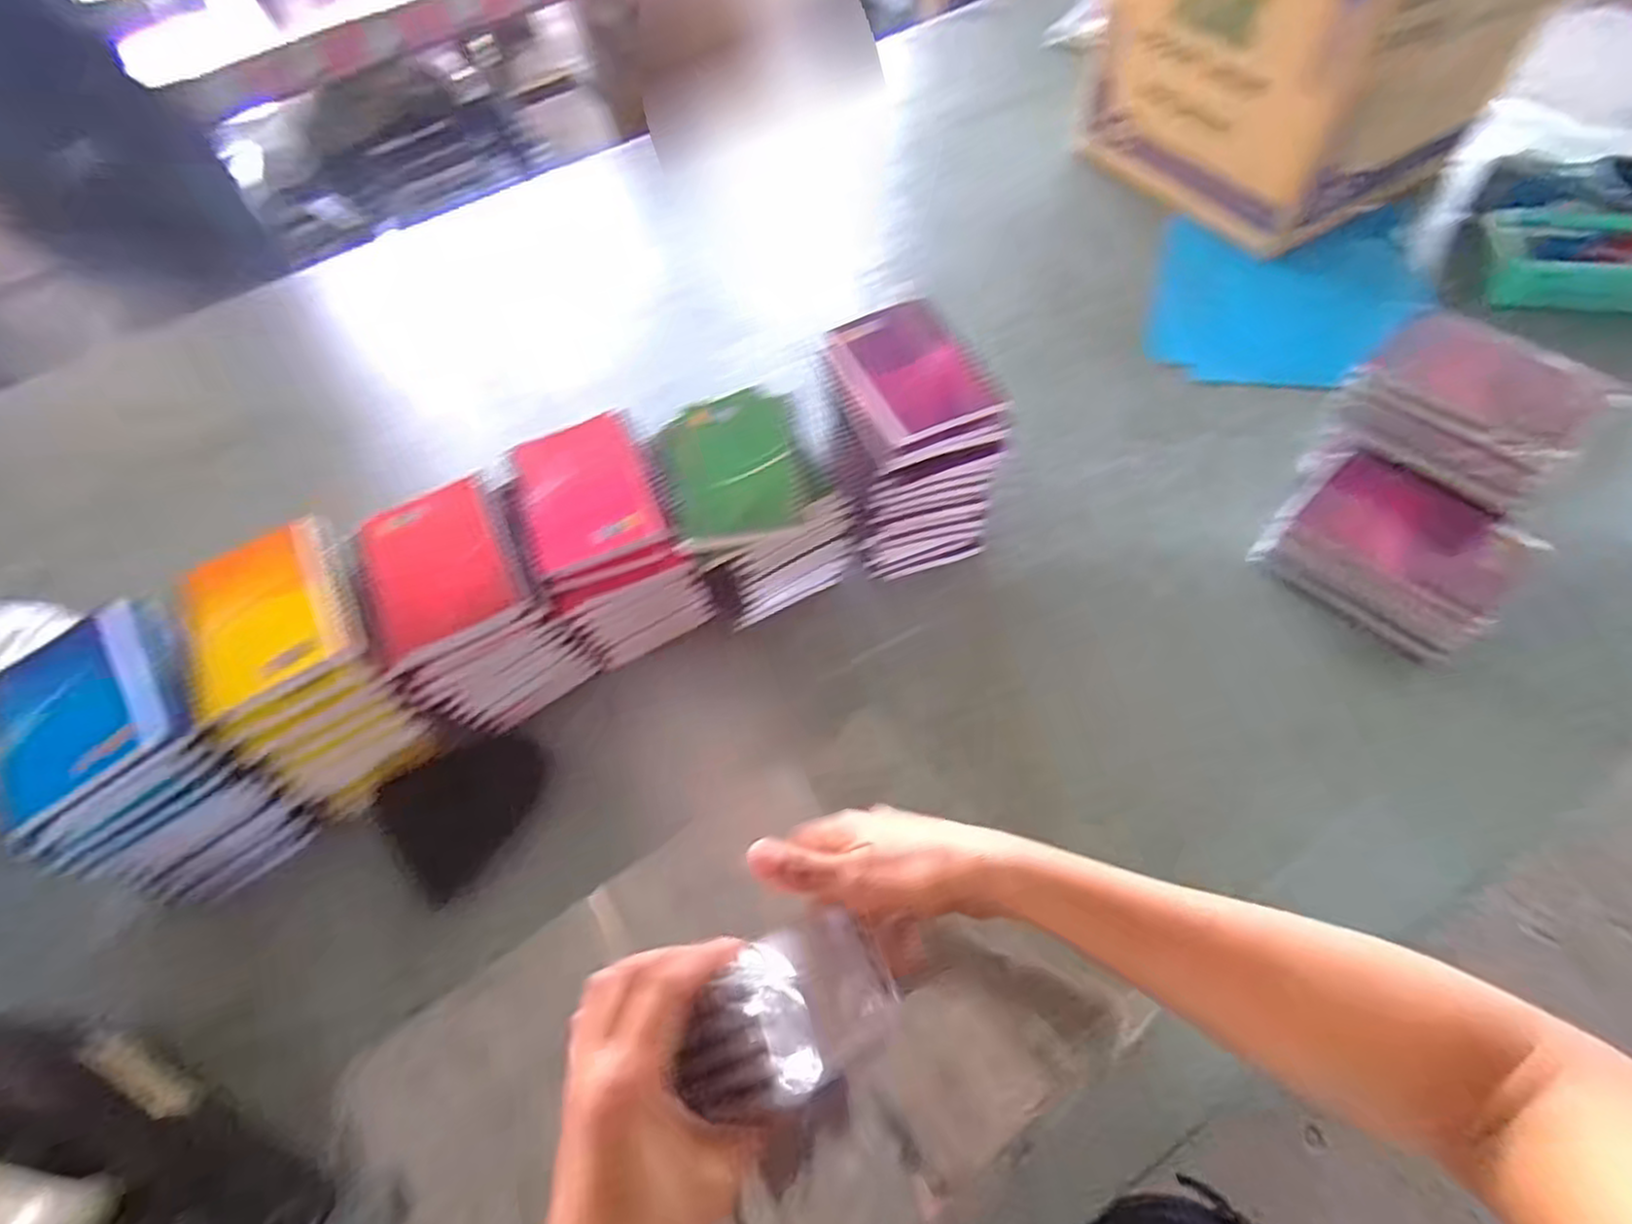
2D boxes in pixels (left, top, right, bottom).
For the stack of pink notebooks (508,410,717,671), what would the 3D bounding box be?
[{"bbox_3d":[-0.153,-0.047,0.561,0.106,0.118,0.161,-22,59,-9],"label":"stack of pink notebooks"}]

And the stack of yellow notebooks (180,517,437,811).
[{"bbox_3d":[-0.346,0.036,0.520,0.100,0.118,0.156,-30,60,-14],"label":"stack of yellow notebooks"}]

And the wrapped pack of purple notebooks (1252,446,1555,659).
[{"bbox_3d":[0.405,-0.044,0.517,0.100,0.062,0.136,-35,61,-16],"label":"wrapped pack of purple notebooks"}]

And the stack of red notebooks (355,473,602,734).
[{"bbox_3d":[-0.250,-0.007,0.537,0.107,0.111,0.146,-32,61,-14],"label":"stack of red notebooks"}]

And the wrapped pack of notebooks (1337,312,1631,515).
[{"bbox_3d":[0.456,-0.148,0.521,0.099,0.057,0.138,-34,61,-16],"label":"wrapped pack of notebooks"}]

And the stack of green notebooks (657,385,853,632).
[{"bbox_3d":[-0.045,-0.078,0.556,0.114,0.113,0.138,-18,58,-7],"label":"stack of green notebooks"}]

